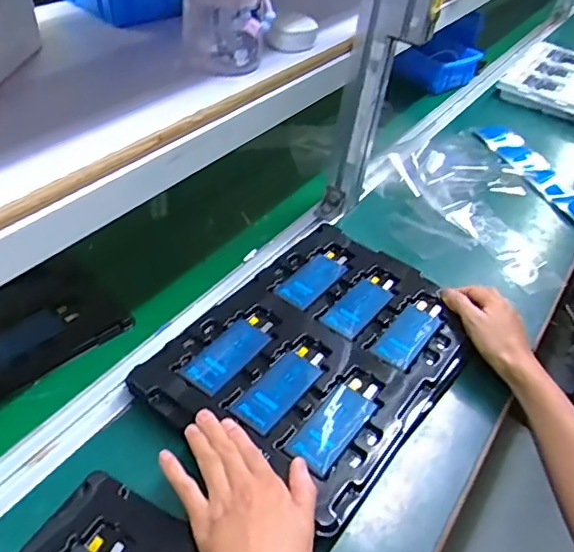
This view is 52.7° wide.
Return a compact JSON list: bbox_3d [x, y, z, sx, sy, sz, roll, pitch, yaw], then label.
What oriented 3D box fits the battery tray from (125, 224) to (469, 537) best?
[{"bbox_3d":[0.039,0.068,0.594,0.227,0.020,0.320,30,45,24],"label":"battery tray"}]

